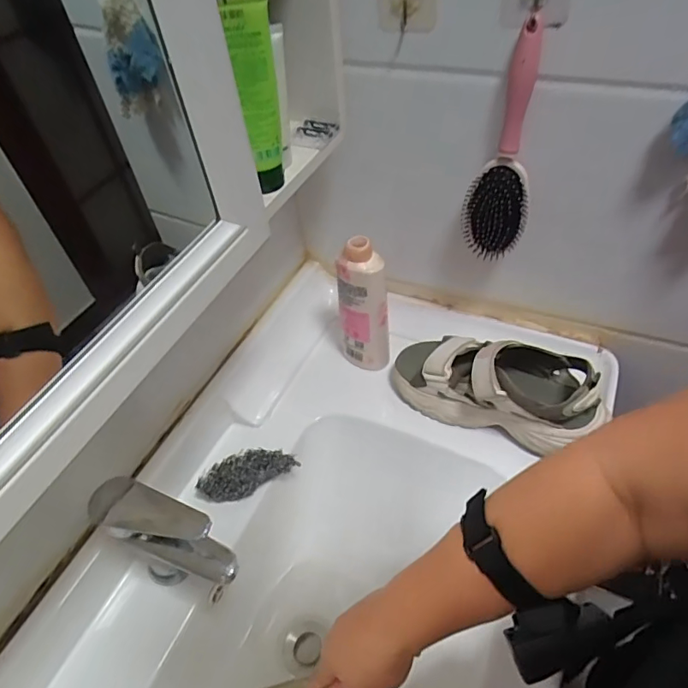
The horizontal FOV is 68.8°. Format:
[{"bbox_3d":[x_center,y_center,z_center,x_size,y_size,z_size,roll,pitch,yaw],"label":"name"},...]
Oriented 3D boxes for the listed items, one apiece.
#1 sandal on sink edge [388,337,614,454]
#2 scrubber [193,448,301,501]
[{"bbox_3d":[0.173,0.043,0.600,0.237,0.113,0.089,9,49,31],"label":"sandal on sink edge"},{"bbox_3d":[-0.114,0.149,0.588,0.110,0.028,0.047,-16,48,-24],"label":"scrubber"}]

